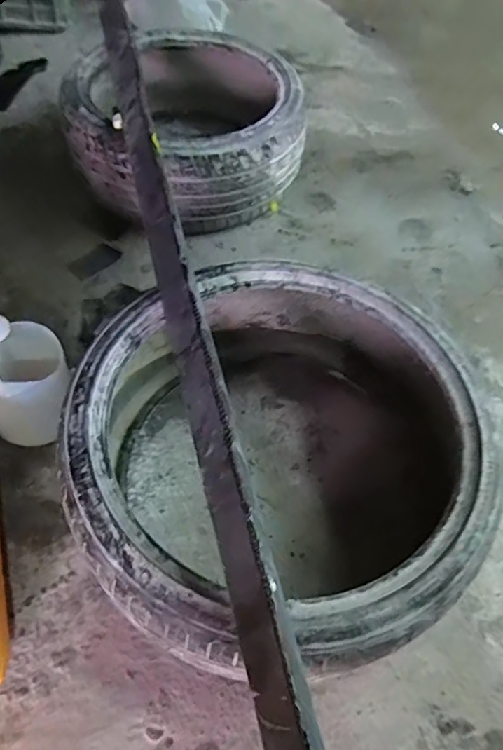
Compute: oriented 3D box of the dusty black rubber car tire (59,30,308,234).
[{"bbox_3d":[-0.178,-0.629,1.355,0.551,0.223,0.550,2,56,-3],"label":"dusty black rubber car tire"}]

